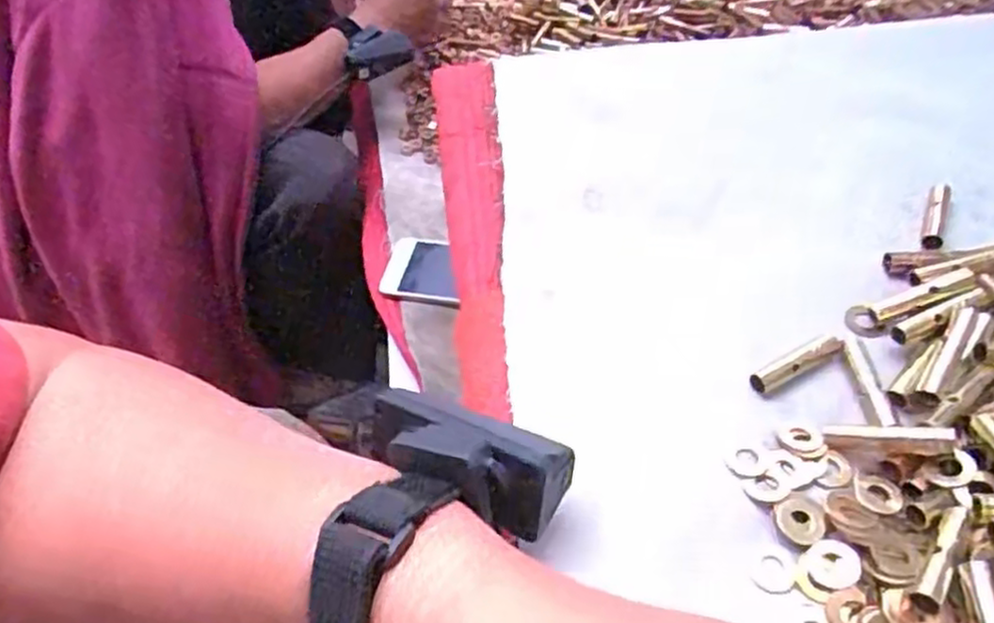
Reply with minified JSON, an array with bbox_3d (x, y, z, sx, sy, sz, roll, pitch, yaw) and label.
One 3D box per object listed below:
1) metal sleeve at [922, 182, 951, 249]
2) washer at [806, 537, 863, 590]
[{"bbox_3d":[0.217,-0.046,0.364,0.011,0.007,0.046,18,51,18],"label":"metal sleeve"},{"bbox_3d":[0.117,0.087,0.256,0.017,0.005,0.017,-1,48,2],"label":"washer"}]

